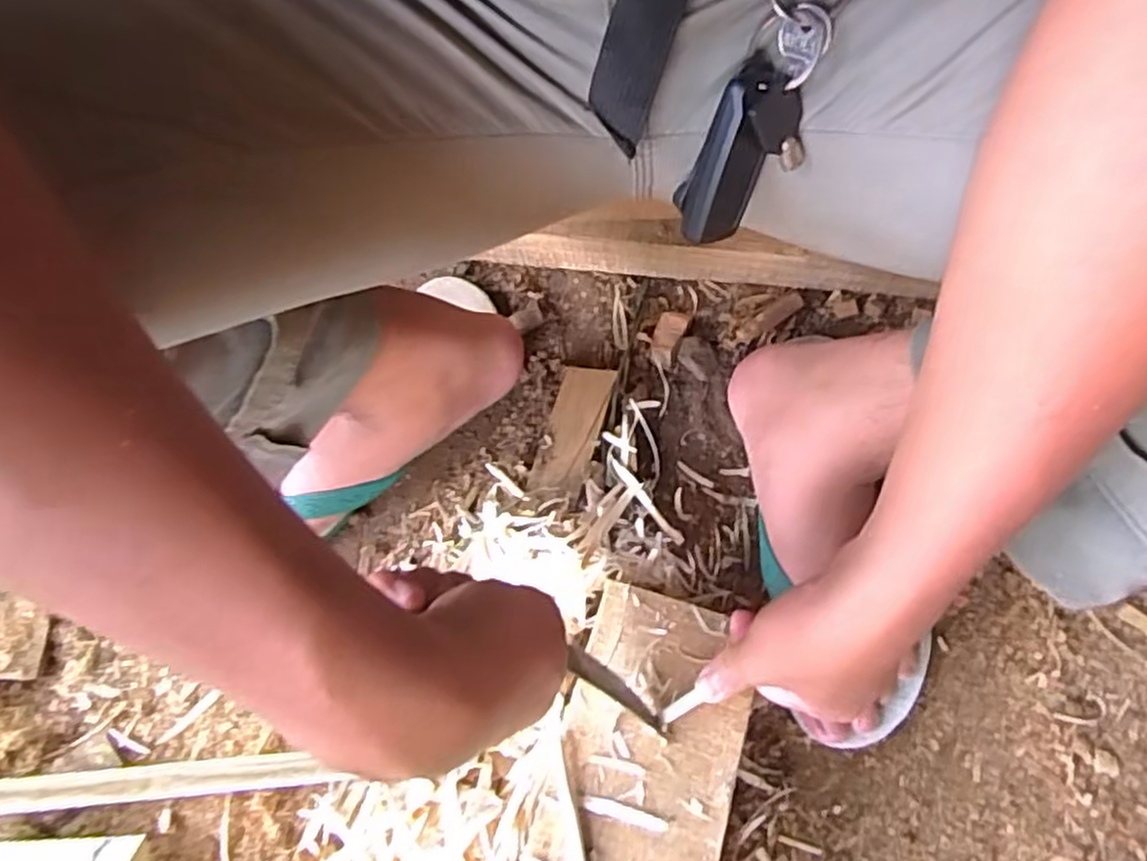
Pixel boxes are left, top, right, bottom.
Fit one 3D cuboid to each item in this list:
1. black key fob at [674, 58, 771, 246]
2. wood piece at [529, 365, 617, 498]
[{"bbox_3d":[0.063,-0.112,0.312,0.028,0.070,0.029,18,39,9],"label":"black key fob"},{"bbox_3d":[-0.002,-0.002,0.522,0.040,0.005,0.100,5,62,21],"label":"wood piece"}]

